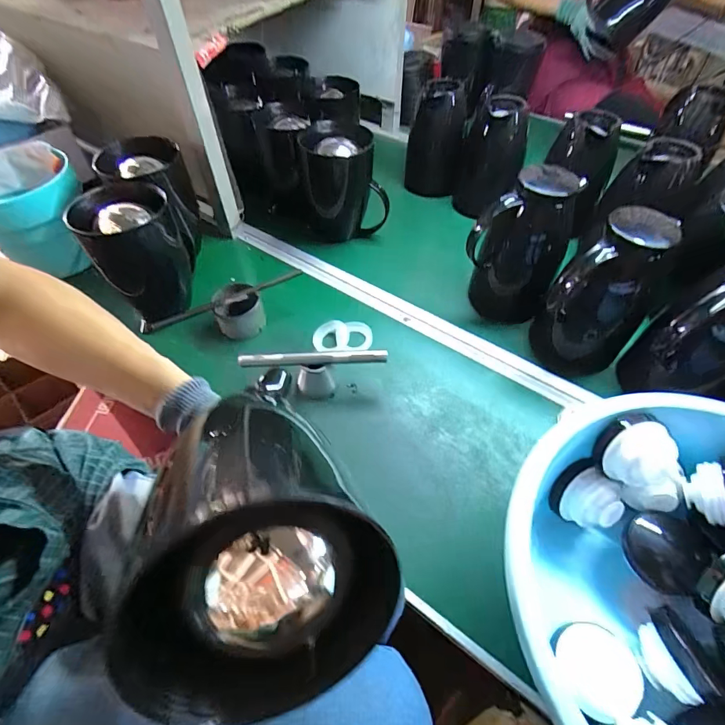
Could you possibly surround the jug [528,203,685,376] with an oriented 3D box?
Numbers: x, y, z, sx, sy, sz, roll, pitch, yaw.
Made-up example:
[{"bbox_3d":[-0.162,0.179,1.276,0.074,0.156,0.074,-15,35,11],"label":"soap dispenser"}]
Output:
[{"bbox_3d":[0.323,-0.074,0.562,0.132,0.243,0.109,17,53,13],"label":"jug"}]

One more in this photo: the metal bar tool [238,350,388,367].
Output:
[{"bbox_3d":[-0.067,-0.006,0.545,0.198,0.012,0.019,-1,51,-1],"label":"metal bar tool"}]

